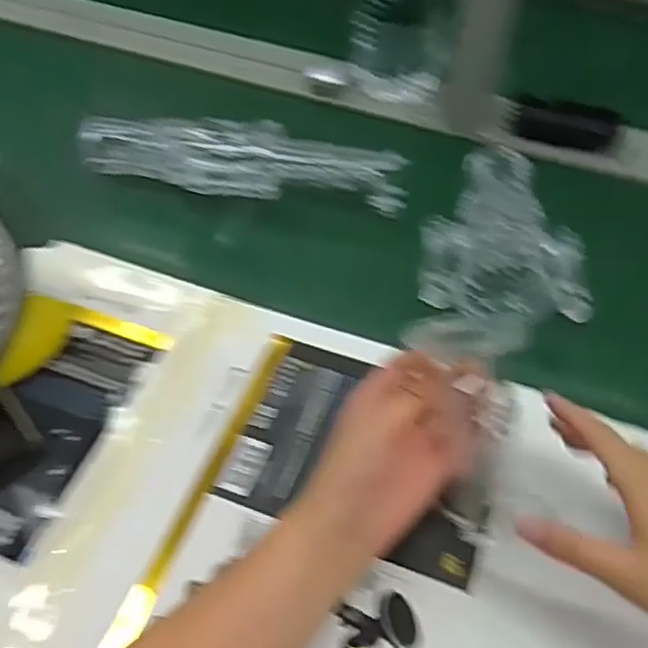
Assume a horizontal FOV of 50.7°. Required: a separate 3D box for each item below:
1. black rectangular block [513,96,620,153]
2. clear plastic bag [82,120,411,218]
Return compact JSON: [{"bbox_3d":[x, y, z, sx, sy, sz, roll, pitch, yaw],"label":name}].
[{"bbox_3d":[0.257,-0.215,0.728,0.105,0.040,0.031,10,53,5],"label":"black rectangular block"},{"bbox_3d":[-0.075,-0.155,0.642,0.301,0.046,0.061,8,53,4],"label":"clear plastic bag"}]

